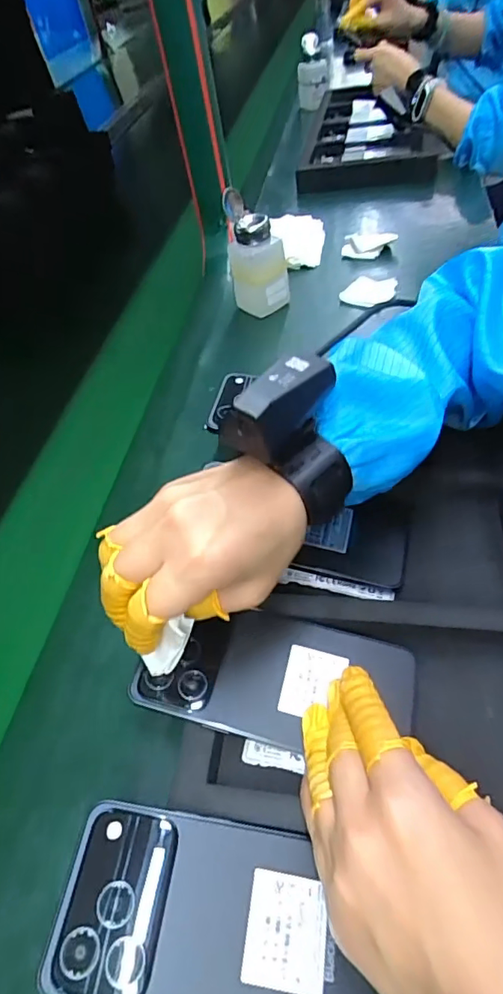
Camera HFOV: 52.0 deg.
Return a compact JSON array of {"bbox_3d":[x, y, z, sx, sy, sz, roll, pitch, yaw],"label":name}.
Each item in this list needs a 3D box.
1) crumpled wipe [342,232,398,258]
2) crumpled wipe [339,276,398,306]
[{"bbox_3d":[0.152,-0.327,0.669,0.066,0.017,0.040,5,51,16],"label":"crumpled wipe"},{"bbox_3d":[0.140,-0.245,0.608,0.058,0.015,0.044,13,54,23],"label":"crumpled wipe"}]

